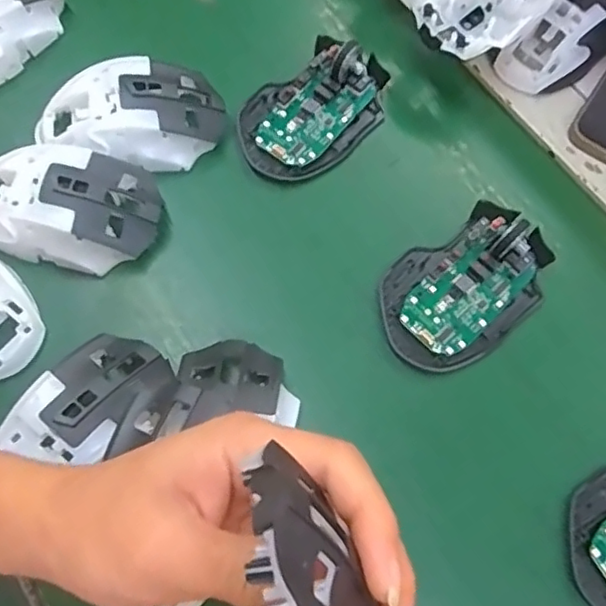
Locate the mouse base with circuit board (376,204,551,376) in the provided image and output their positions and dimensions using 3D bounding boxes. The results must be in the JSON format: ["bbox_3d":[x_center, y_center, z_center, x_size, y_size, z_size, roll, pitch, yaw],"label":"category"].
[{"bbox_3d":[0.098,-0.012,0.350,0.111,0.024,0.073,-32,74,-12],"label":"mouse base with circuit board"}]

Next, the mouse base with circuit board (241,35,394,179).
[{"bbox_3d":[0.009,-0.131,0.392,0.113,0.022,0.072,-39,76,-14],"label":"mouse base with circuit board"}]

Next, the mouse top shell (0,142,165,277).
[{"bbox_3d":[-0.142,-0.057,0.353,0.113,0.037,0.065,11,71,2],"label":"mouse top shell"}]

